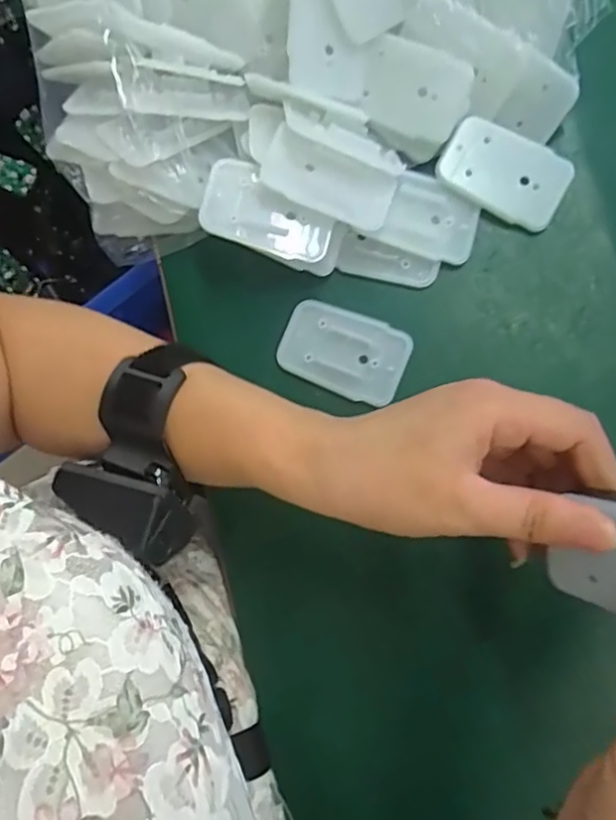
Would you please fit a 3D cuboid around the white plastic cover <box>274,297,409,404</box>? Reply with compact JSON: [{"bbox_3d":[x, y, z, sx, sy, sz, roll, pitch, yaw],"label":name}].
[{"bbox_3d":[0.021,-0.033,0.349,0.070,0.008,0.045,22,91,8],"label":"white plastic cover"}]

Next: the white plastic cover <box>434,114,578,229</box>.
[{"bbox_3d":[0.107,-0.130,0.340,0.068,0.007,0.043,28,95,1],"label":"white plastic cover"}]

